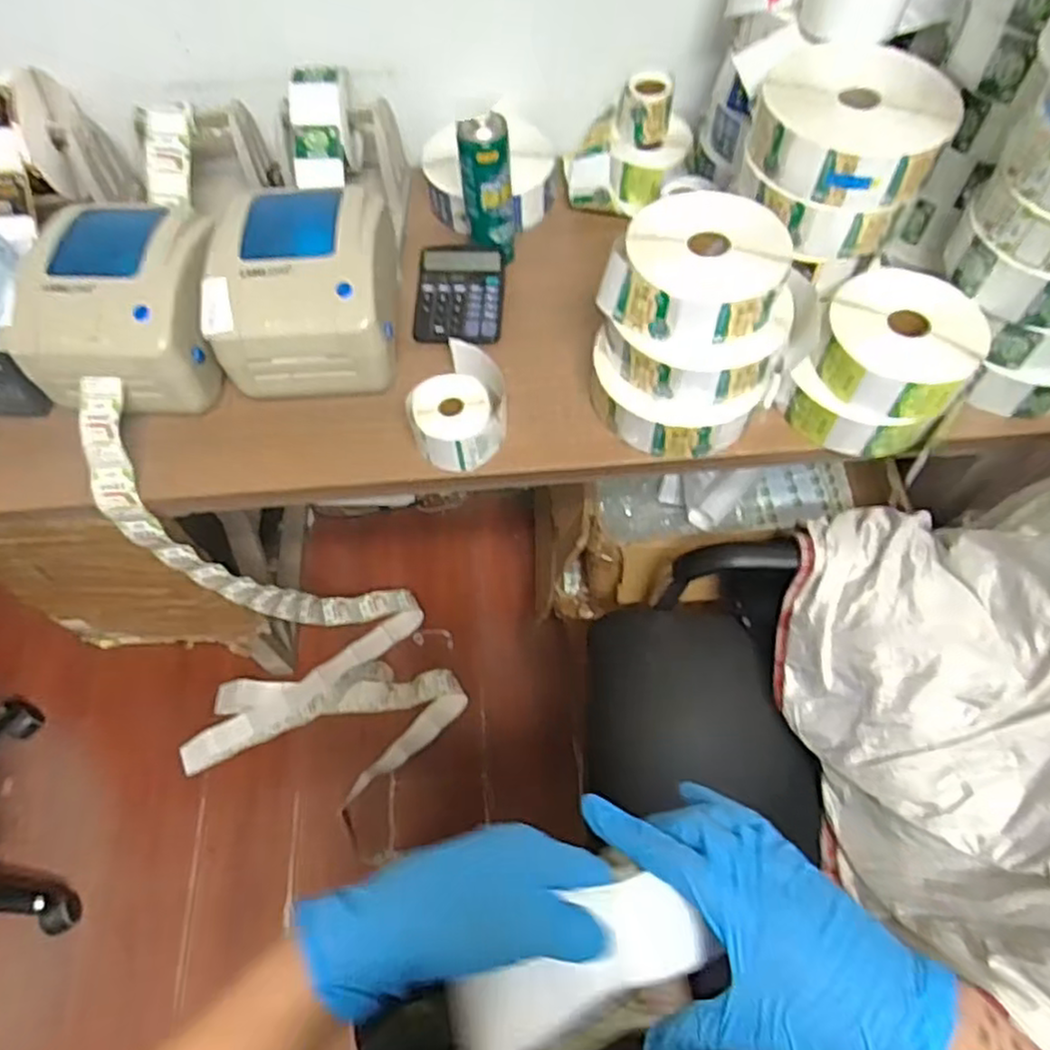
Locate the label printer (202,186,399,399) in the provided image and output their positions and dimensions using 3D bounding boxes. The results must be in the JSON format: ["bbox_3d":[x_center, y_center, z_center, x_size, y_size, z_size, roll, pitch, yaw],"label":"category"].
[{"bbox_3d":[-0.259,-0.280,0.872,0.194,0.155,0.222,-5,61,-1],"label":"label printer"}]

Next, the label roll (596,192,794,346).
[{"bbox_3d":[0.189,-0.273,0.765,0.175,0.054,0.173,-1,61,2],"label":"label roll"}]

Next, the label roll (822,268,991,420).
[{"bbox_3d":[0.411,-0.204,0.785,0.155,0.062,0.160,-1,61,2],"label":"label roll"}]

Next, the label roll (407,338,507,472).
[{"bbox_3d":[-0.074,-0.136,0.848,0.113,0.075,0.141,28,66,16],"label":"label roll"}]

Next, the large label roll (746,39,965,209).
[{"bbox_3d":[0.357,-0.439,0.779,0.198,0.060,0.201,-1,61,2],"label":"large label roll"}]

